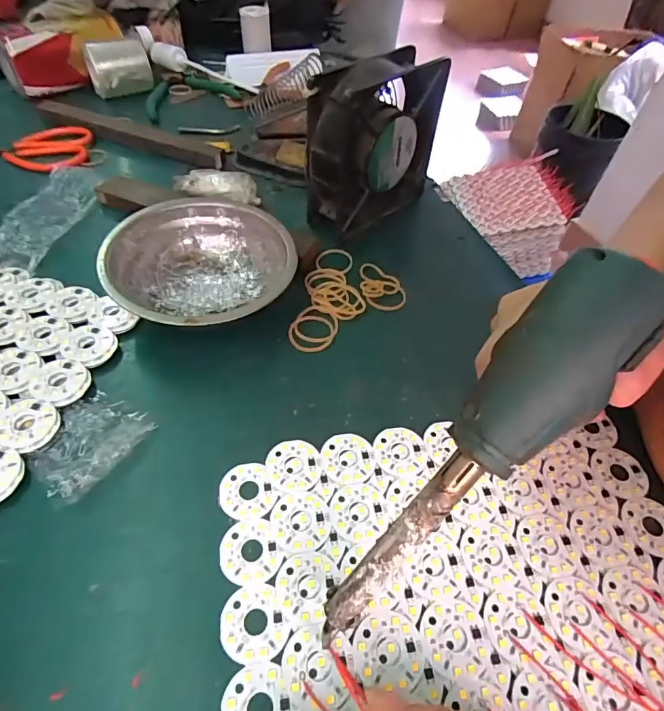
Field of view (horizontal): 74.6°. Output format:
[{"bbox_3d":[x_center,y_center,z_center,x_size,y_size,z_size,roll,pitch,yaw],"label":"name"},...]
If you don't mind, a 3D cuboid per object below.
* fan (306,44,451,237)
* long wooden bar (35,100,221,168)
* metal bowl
[{"bbox_3d":[0.035,-0.174,0.367,0.048,0.120,0.125,38,57,24],"label":"fan"},{"bbox_3d":[-0.214,-0.235,0.460,0.226,0.018,0.021,21,52,12],"label":"long wooden bar"},{"bbox_3d":[-0.092,-0.059,0.311,0.122,0.041,0.121,2,50,-3],"label":"metal bowl"}]

